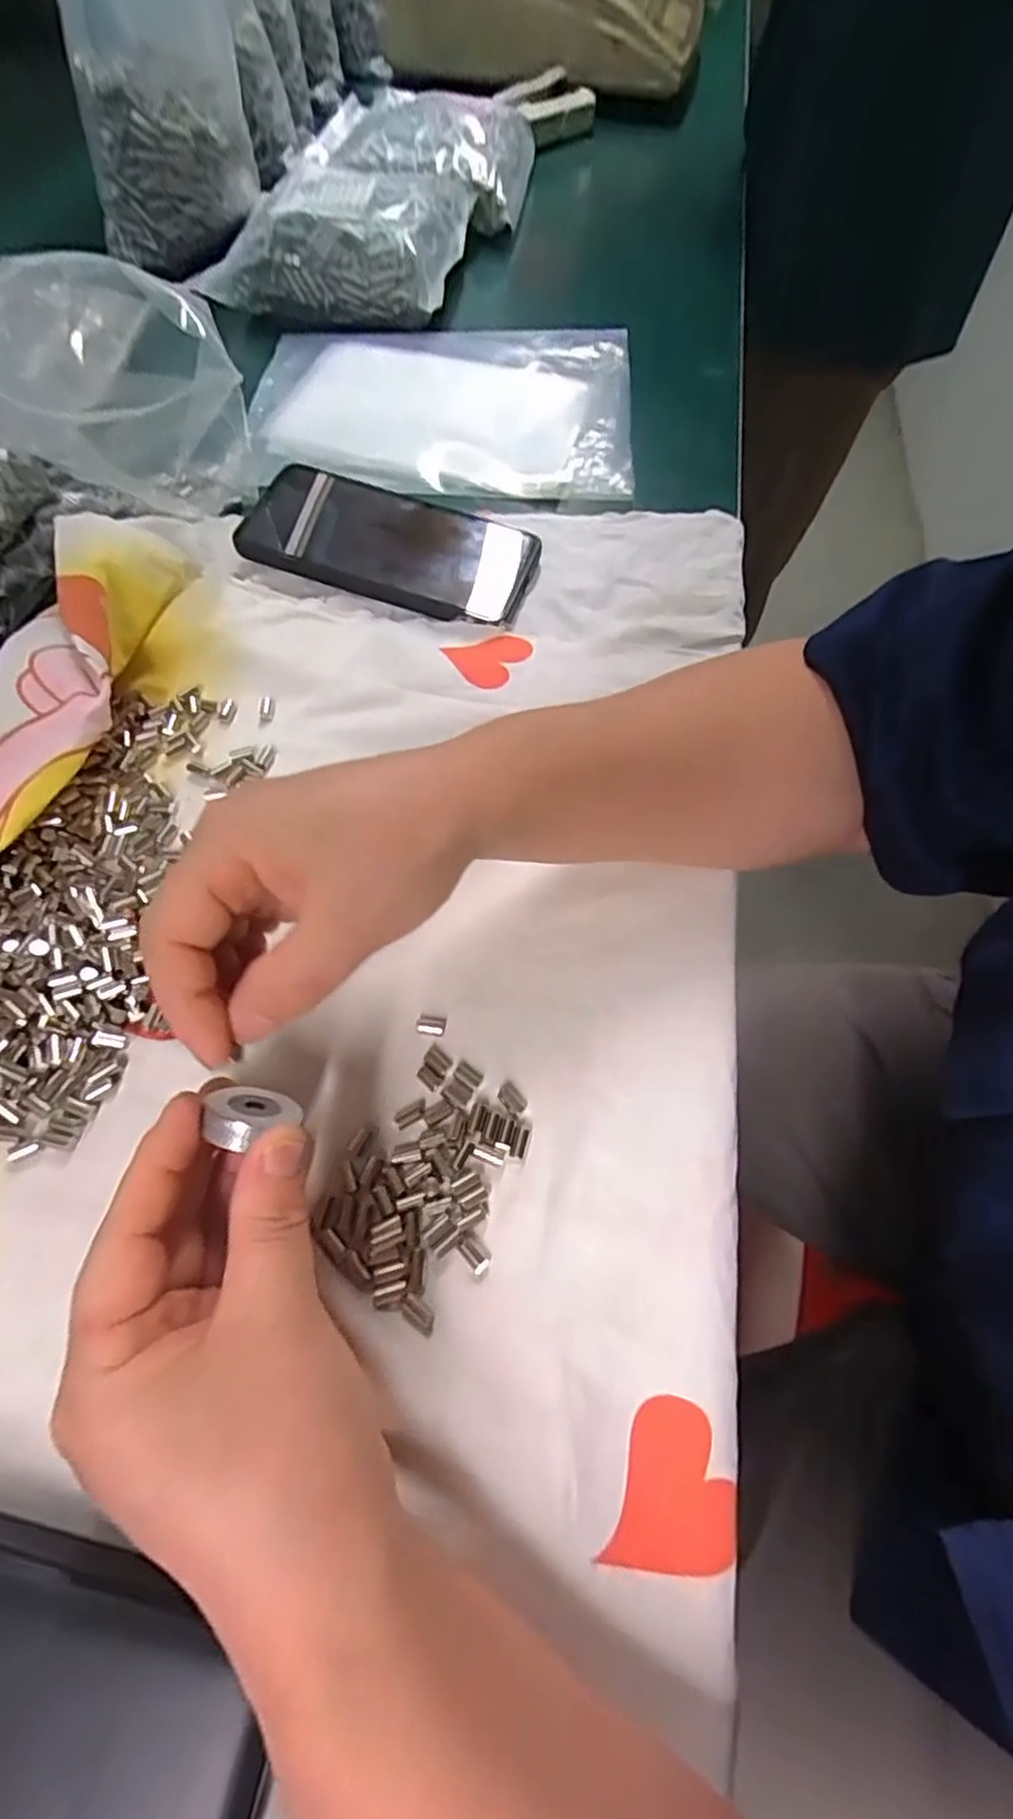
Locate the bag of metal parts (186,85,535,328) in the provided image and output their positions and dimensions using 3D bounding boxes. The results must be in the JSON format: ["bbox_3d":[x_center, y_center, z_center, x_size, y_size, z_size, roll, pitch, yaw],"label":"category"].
[{"bbox_3d":[-0.099,-0.594,0.557,0.193,0.041,0.327,11,63,2],"label":"bag of metal parts"}]

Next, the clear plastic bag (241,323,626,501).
[{"bbox_3d":[-0.045,-0.351,0.465,0.255,0.013,0.179,3,63,-2],"label":"clear plastic bag"}]

